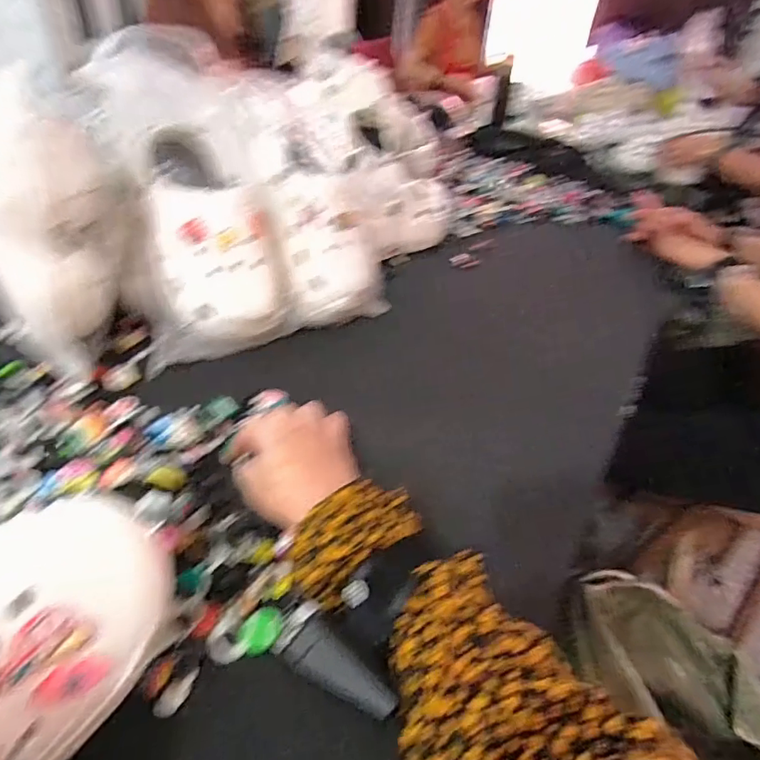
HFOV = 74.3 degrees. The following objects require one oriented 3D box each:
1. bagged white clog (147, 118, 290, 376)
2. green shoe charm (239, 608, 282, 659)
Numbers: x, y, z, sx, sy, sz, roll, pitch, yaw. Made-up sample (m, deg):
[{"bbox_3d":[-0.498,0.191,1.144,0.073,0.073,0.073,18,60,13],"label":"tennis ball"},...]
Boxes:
[{"bbox_3d":[-0.187,-0.142,0.531,0.145,0.179,0.142,-15,43,-24],"label":"bagged white clog"},{"bbox_3d":[-0.076,0.161,0.323,0.023,0.004,0.030,26,43,23],"label":"green shoe charm"}]

